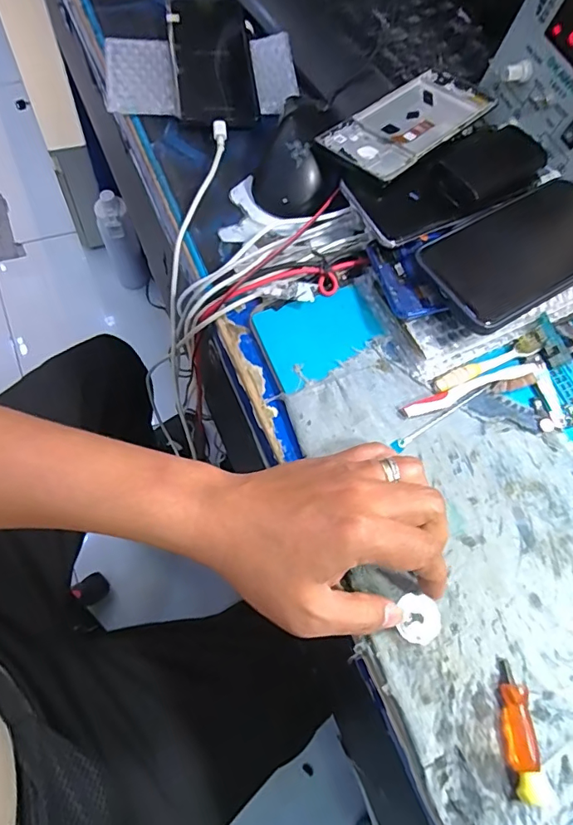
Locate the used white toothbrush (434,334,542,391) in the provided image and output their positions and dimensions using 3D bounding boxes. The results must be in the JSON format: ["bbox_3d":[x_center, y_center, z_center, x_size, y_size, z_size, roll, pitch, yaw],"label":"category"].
[{"bbox_3d":[0.151,-0.036,0.363,0.091,0.010,0.013,-22,73,-16],"label":"used white toothbrush"}]

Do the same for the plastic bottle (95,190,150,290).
[{"bbox_3d":[-0.385,-0.387,1.147,0.080,0.286,0.079,-21,73,-16],"label":"plastic bottle"}]

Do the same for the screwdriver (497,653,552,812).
[{"bbox_3d":[0.130,0.177,0.271,0.015,0.014,0.065,3,55,-1],"label":"screwdriver"}]

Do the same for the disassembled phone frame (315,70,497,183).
[{"bbox_3d":[0.103,-0.241,0.401,0.072,0.006,0.159,40,66,19],"label":"disassembled phone frame"}]

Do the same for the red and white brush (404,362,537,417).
[{"bbox_3d":[0.136,-0.016,0.352,0.108,0.006,0.016,-15,71,-14],"label":"red and white brush"}]

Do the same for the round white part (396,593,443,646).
[{"bbox_3d":[0.081,0.126,0.295,0.026,0.005,0.028,1,71,-2],"label":"round white part"}]

